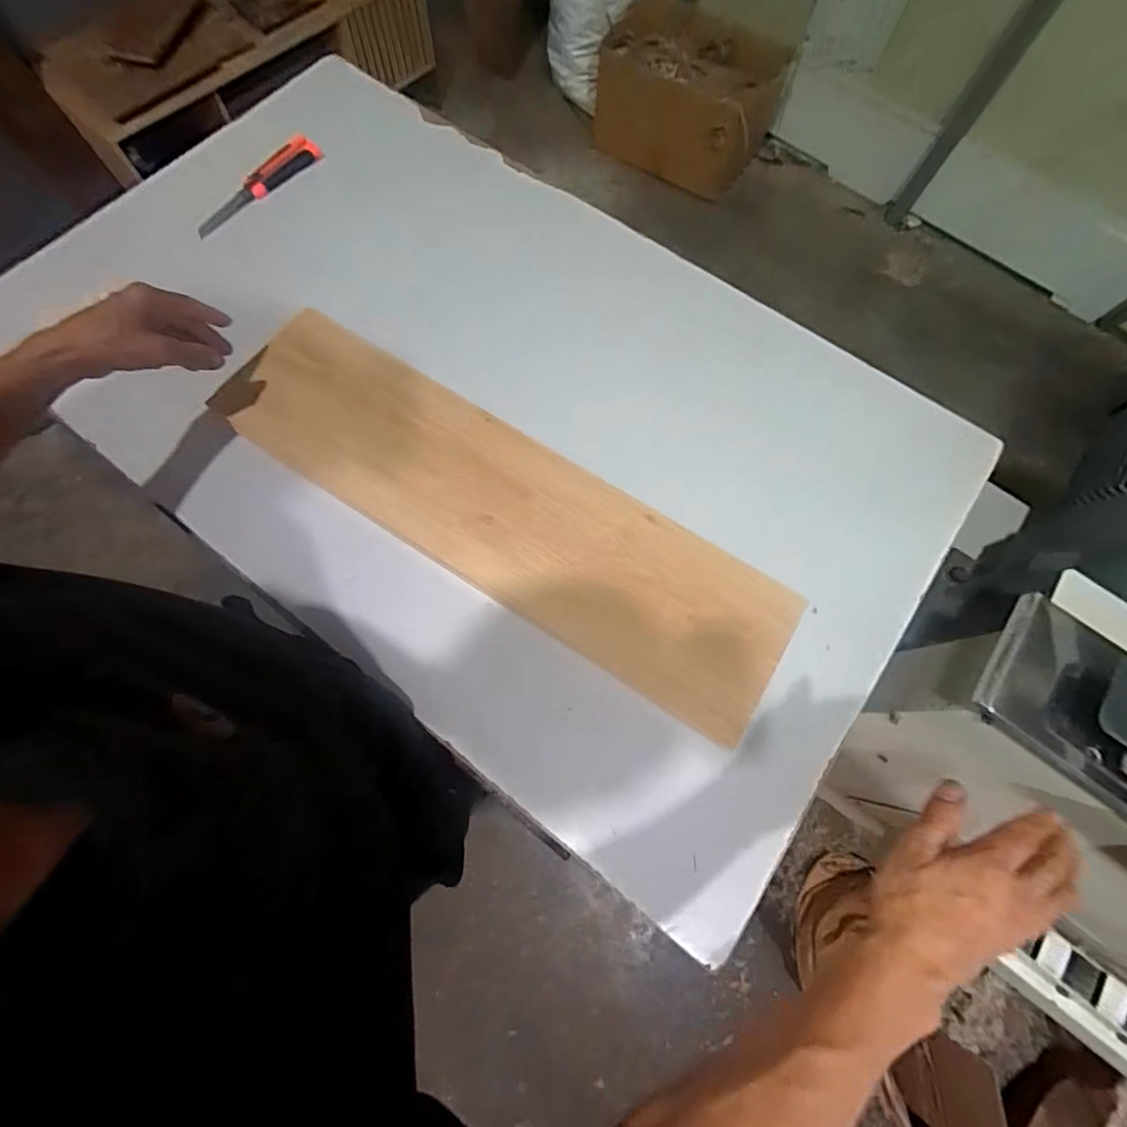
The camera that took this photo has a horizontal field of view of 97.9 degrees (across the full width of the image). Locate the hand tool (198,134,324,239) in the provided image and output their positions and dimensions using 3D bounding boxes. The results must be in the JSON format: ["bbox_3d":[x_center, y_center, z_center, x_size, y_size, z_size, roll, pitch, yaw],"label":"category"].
[{"bbox_3d":[-0.431,-0.529,0.692,0.204,0.025,0.029,-38,78,0],"label":"hand tool"}]

